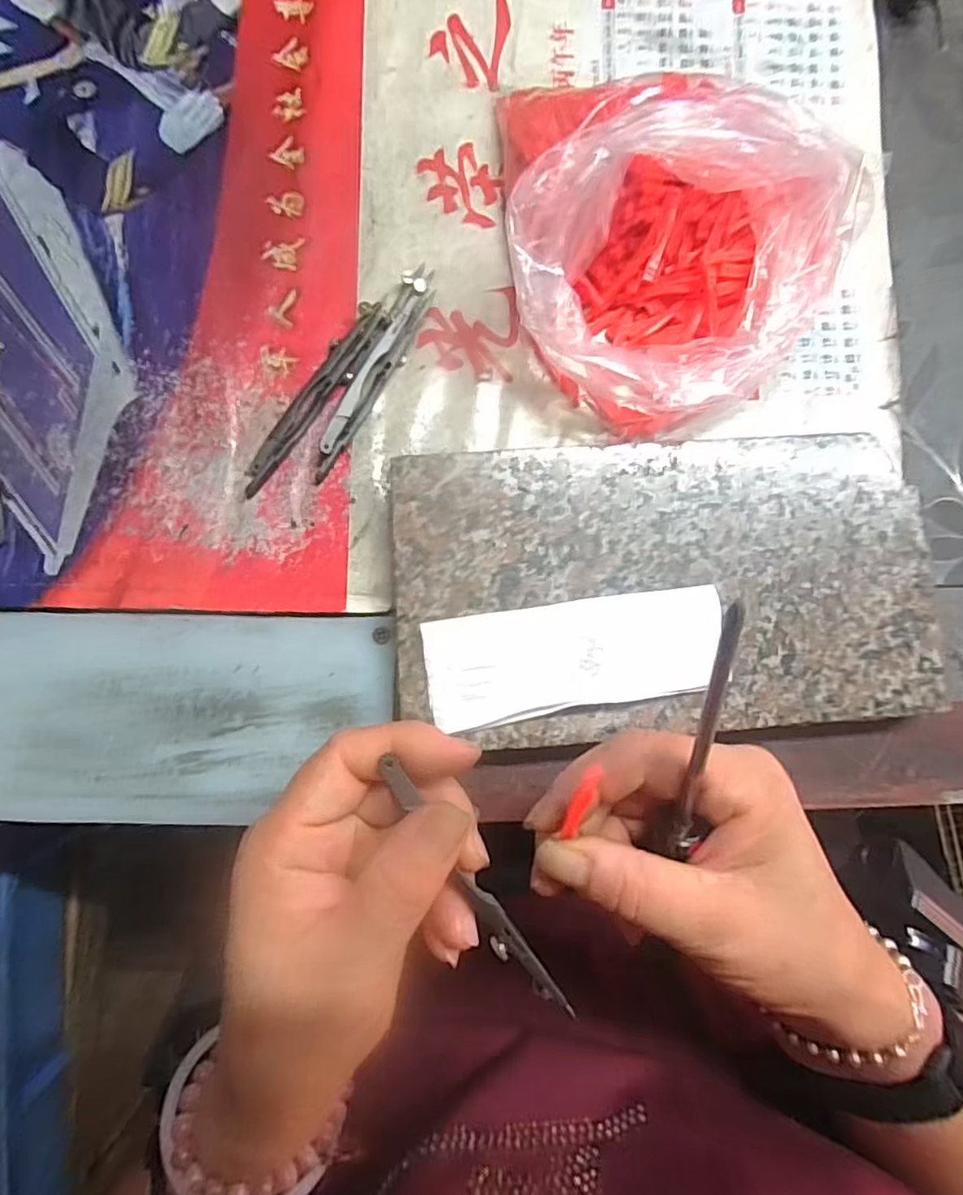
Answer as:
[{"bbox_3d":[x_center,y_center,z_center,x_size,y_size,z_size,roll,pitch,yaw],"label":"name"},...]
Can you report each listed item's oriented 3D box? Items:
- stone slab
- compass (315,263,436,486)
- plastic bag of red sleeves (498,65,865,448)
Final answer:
[{"bbox_3d":[0.081,-0.005,0.273,0.238,0.026,0.129,-3,85,-2],"label":"stone slab"},{"bbox_3d":[-0.051,-0.111,0.289,0.017,0.011,0.118,23,84,0],"label":"compass"},{"bbox_3d":[0.086,-0.163,0.268,0.162,0.070,0.156,9,84,-1],"label":"plastic bag of red sleeves"}]

